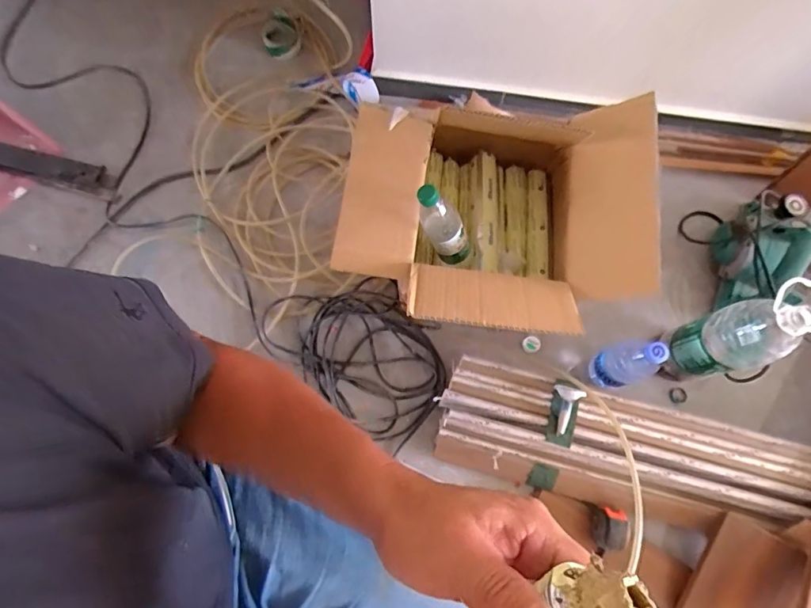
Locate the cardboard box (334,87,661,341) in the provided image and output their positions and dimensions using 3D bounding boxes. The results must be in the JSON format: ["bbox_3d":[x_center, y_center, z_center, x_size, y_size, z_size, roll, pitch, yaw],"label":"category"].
[{"bbox_3d":[0.136,-0.145,0.854,0.482,0.278,0.446,8,74,1],"label":"cardboard box"}]

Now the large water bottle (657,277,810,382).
[{"bbox_3d":[0.517,0.064,0.772,0.110,0.311,0.100,-22,75,-7],"label":"large water bottle"}]

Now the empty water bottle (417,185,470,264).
[{"bbox_3d":[0.058,-0.132,0.798,0.062,0.197,0.057,23,73,31],"label":"empty water bottle"}]

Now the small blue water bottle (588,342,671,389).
[{"bbox_3d":[0.381,0.108,0.829,0.064,0.214,0.070,0,74,-1],"label":"small blue water bottle"}]

